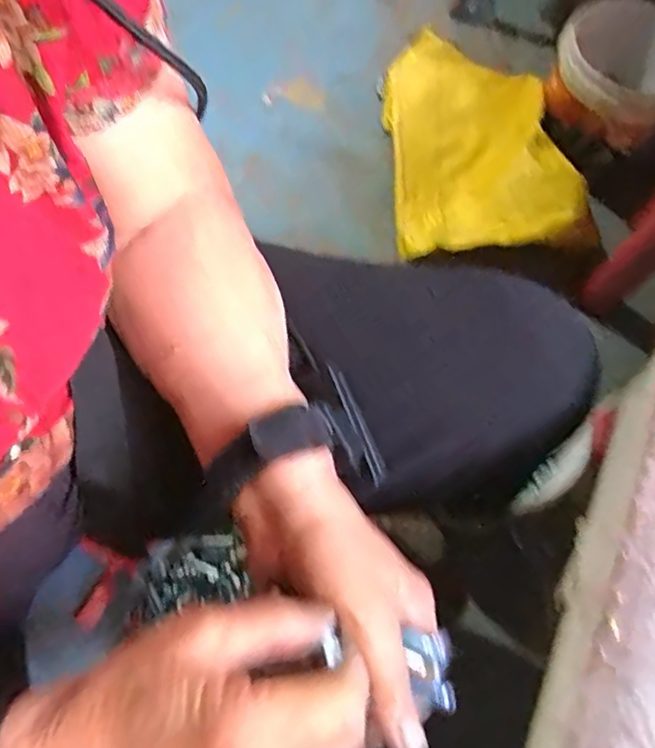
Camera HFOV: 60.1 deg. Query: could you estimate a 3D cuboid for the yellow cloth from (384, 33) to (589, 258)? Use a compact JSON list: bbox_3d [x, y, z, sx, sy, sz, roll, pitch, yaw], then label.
[{"bbox_3d":[0.222,-0.408,0.924,0.254,0.101,0.476,-5,67,-7],"label":"yellow cloth"}]

